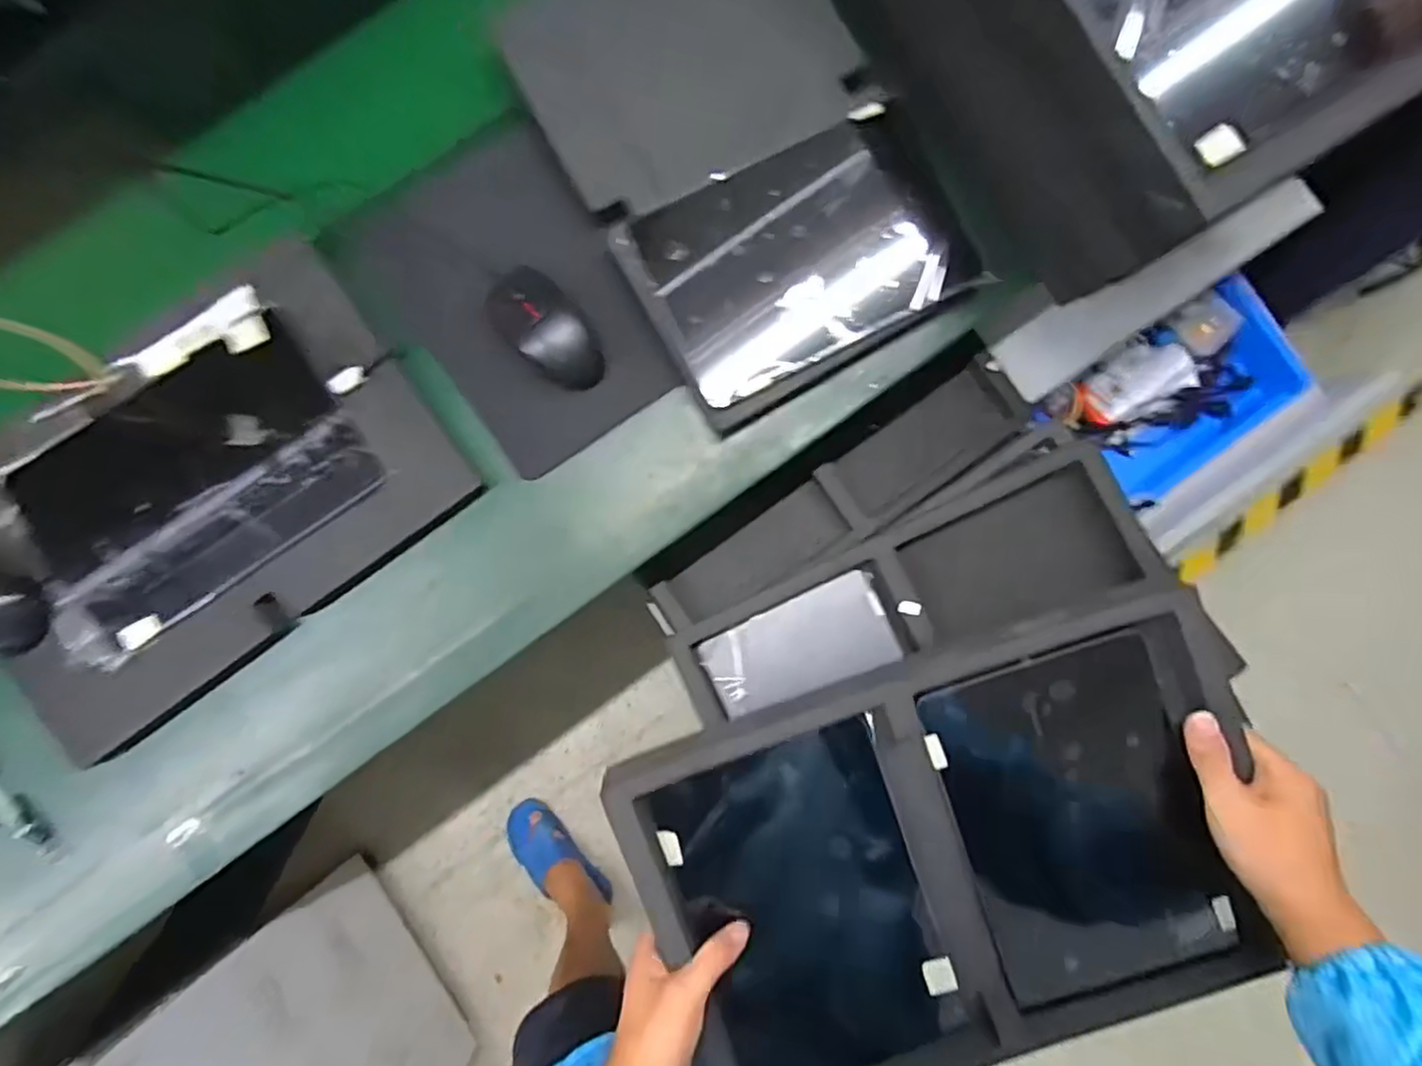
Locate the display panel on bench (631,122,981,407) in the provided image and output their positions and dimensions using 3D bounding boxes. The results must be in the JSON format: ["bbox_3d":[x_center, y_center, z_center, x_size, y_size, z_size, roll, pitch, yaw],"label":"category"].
[{"bbox_3d":[0.072,-0.224,0.544,0.232,0.012,0.162,-25,94,0],"label":"display panel on bench"}]

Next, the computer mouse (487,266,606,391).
[{"bbox_3d":[-0.140,-0.174,0.560,0.060,0.032,0.119,-41,87,-2],"label":"computer mouse"}]

